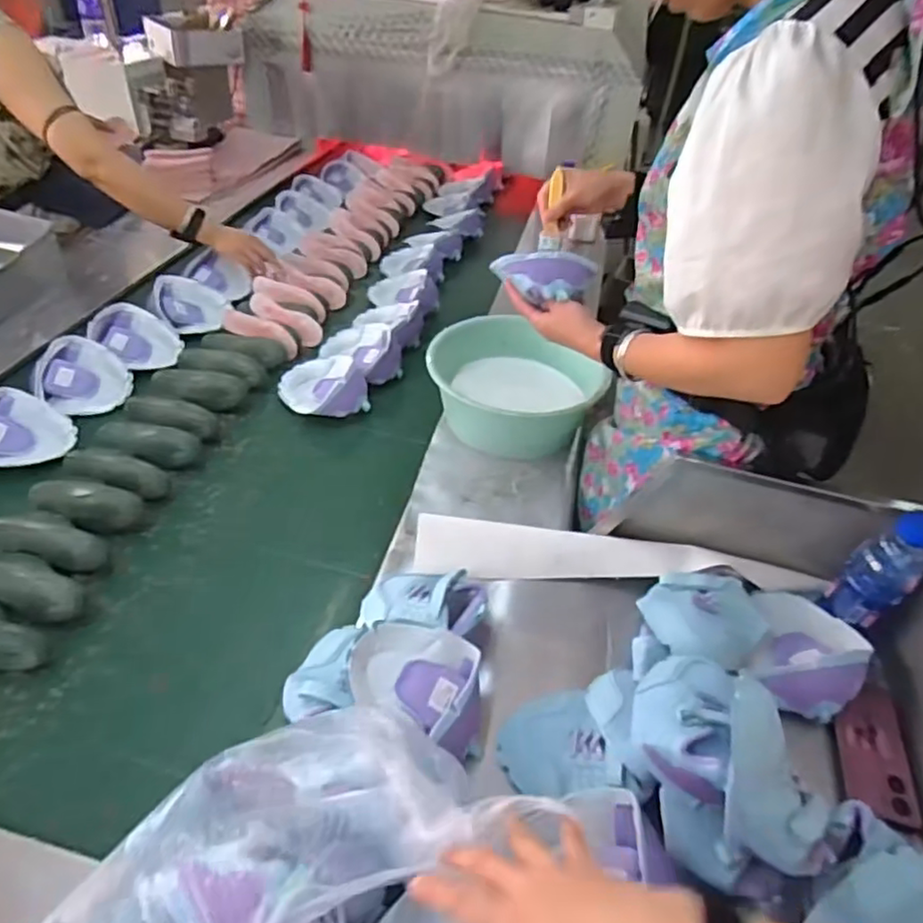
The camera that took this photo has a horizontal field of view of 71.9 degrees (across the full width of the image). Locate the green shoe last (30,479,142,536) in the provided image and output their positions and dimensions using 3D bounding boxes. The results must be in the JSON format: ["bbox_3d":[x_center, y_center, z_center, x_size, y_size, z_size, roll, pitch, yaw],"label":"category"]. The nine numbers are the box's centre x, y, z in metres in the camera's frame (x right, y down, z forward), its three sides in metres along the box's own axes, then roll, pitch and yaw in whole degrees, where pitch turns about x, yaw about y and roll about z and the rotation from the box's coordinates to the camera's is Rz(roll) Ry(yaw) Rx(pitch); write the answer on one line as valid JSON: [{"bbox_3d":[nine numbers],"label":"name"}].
[{"bbox_3d":[-0.542,0.059,0.926,0.165,0.045,0.071,16,43,10],"label":"green shoe last"}]

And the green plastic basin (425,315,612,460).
[{"bbox_3d":[0.086,-0.122,1.136,0.289,0.160,0.289,4,43,-4],"label":"green plastic basin"}]

